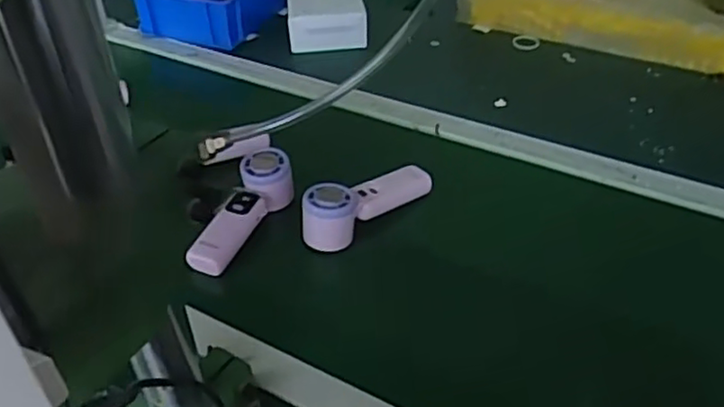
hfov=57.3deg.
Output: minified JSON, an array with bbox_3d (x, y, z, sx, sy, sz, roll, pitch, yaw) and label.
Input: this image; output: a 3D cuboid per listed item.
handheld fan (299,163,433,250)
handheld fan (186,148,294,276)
[{"bbox_3d":[0.004,-0.009,0.737,0.164,0.045,0.055,-31,47,-31],"label":"handheld fan"},{"bbox_3d":[-0.126,0.006,0.722,0.060,0.050,0.159,11,41,15],"label":"handheld fan"}]

